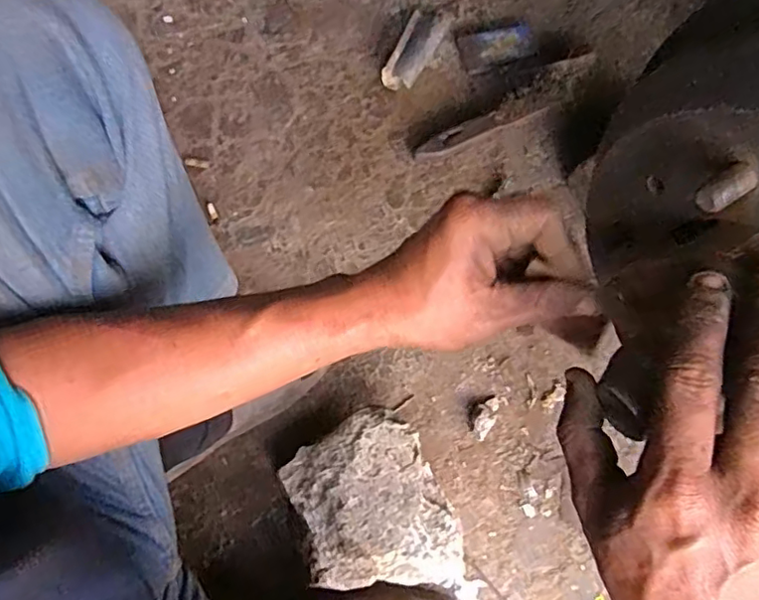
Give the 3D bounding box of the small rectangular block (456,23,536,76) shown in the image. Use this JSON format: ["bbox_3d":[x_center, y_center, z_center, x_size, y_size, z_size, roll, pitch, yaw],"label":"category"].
[{"bbox_3d":[0.164,-0.355,0.813,0.100,0.011,0.062,-14,75,-4],"label":"small rectangular block"}]

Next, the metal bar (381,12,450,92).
[{"bbox_3d":[0.050,-0.349,0.806,0.050,0.014,0.132,24,76,6],"label":"metal bar"}]

